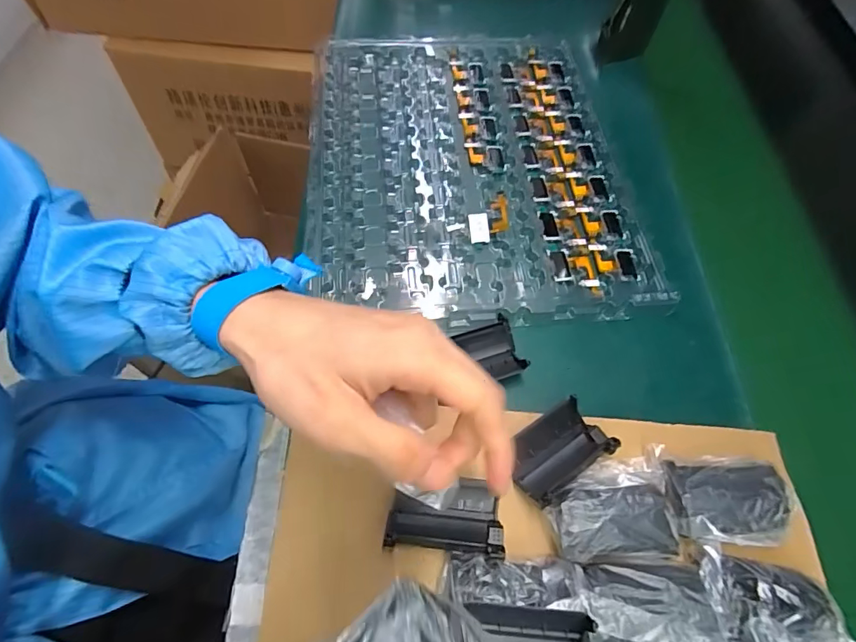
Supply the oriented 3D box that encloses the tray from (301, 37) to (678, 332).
[{"bbox_3d":[0.038,-0.156,0.453,0.291,0.022,0.358,-3,59,-5],"label":"tray"}]

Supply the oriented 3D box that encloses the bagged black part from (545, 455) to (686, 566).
[{"bbox_3d":[0.116,0.117,0.294,0.079,0.019,0.061,-3,59,-5],"label":"bagged black part"}]

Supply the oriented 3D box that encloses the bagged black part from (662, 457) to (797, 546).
[{"bbox_3d":[0.192,0.113,0.298,0.075,0.014,0.051,4,59,-1],"label":"bagged black part"}]

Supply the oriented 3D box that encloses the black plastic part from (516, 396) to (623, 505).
[{"bbox_3d":[0.087,0.086,0.316,0.070,0.021,0.045,-31,65,-20],"label":"black plastic part"}]

